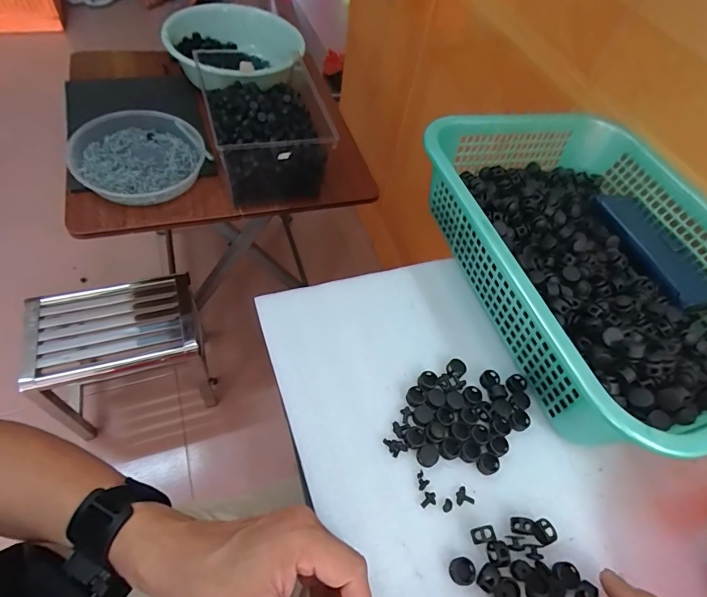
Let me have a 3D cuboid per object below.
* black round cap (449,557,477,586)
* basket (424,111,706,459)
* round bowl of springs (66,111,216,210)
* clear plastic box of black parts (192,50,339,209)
[{"bbox_3d":[0.079,0.198,0.303,0.018,0.004,0.017,4,56,-6],"label":"black round cap"},{"bbox_3d":[0.261,-0.054,0.430,0.297,0.099,0.388,-13,59,-17],"label":"basket"},{"bbox_3d":[-0.399,-0.267,0.791,0.226,0.043,0.243,4,56,-6],"label":"round bowl of springs"},{"bbox_3d":[-0.166,-0.358,0.821,0.215,0.128,0.341,-11,58,-15],"label":"clear plastic box of black parts"}]

